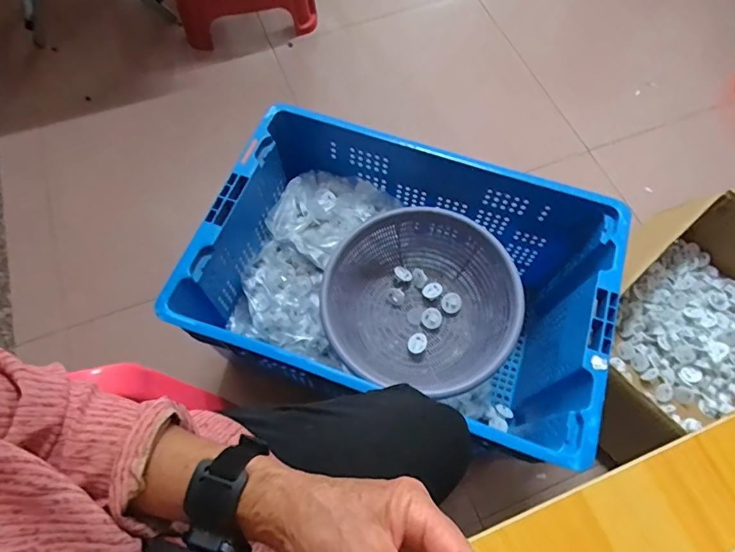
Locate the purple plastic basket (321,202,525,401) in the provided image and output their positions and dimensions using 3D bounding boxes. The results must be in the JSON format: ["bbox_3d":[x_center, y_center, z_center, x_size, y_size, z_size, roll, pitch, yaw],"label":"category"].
[{"bbox_3d":[0.082,0.033,0.773,0.283,0.126,0.286,0,66,0],"label":"purple plastic basket"}]

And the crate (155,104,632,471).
[{"bbox_3d":[0.053,0.027,0.800,0.579,0.276,0.394,19,67,8],"label":"crate"}]

